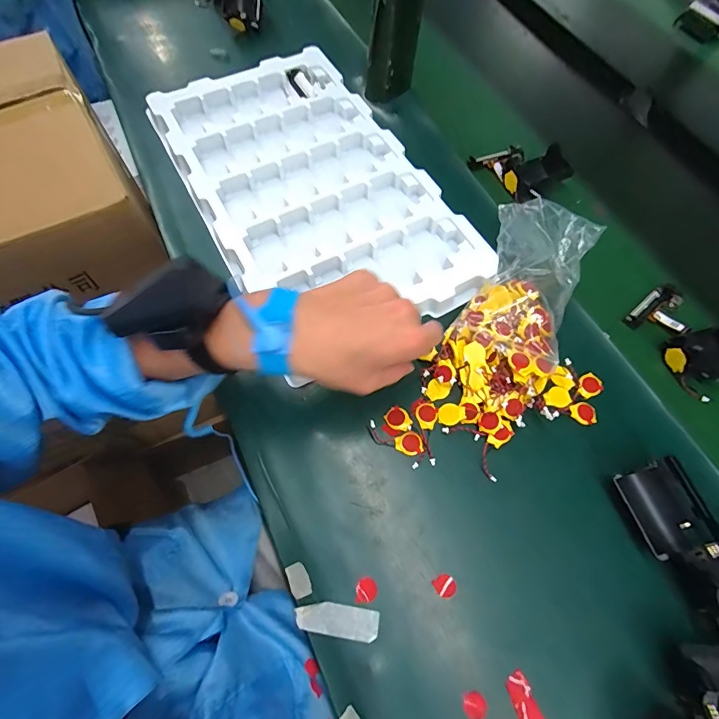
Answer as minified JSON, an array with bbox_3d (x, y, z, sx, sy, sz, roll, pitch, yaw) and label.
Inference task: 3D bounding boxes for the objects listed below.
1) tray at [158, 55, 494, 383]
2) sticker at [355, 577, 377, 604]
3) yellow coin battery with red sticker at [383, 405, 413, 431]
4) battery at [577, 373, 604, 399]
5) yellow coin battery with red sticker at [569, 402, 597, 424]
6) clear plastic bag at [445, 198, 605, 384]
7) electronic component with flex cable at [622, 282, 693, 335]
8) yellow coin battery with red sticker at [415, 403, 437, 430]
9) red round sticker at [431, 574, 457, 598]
[{"bbox_3d":[-0.057,-0.201,0.460,0.243,0.031,0.417,-25,68,-14],"label":"tray"},{"bbox_3d":[0.005,0.176,0.305,0.016,0.004,0.016,1,65,-2],"label":"sticker"},{"bbox_3d":[0.035,0.053,0.357,0.020,0.004,0.023,-42,73,-19],"label":"yellow coin battery with red sticker"},{"bbox_3d":[0.216,0.025,0.377,0.023,0.005,0.020,-23,68,-13],"label":"battery"},{"bbox_3d":[0.205,0.049,0.365,0.024,0.004,0.020,-11,66,-8],"label":"yellow coin battery with red sticker"},{"bbox_3d":[0.155,-0.062,0.377,0.097,0.069,0.165,26,68,11],"label":"clear plastic bag"},{"bbox_3d":[0.318,-0.047,0.419,0.074,0.009,0.050,-36,71,-18],"label":"electronic component with flex cable"},{"bbox_3d":[0.060,0.050,0.359,0.018,0.004,0.025,10,65,2],"label":"yellow coin battery with red sticker"},{"bbox_3d":[0.066,0.174,0.308,0.016,0.004,0.017,1,65,-2],"label":"red round sticker"}]

